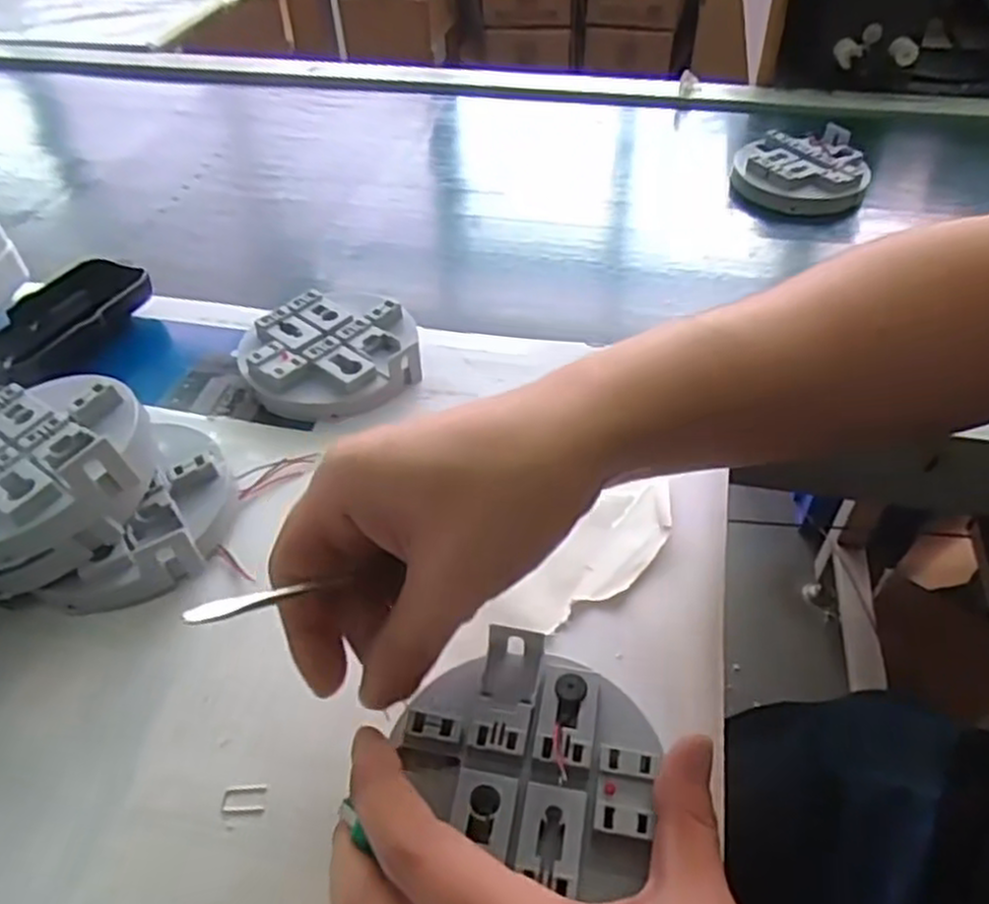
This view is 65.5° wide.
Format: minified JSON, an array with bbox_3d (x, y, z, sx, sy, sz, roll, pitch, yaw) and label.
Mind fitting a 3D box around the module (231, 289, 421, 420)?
[{"bbox_3d":[-0.095,-0.058,0.450,0.098,0.028,0.093,0,45,0],"label":"module"}]

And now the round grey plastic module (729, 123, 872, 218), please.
[{"bbox_3d":[0.245,-0.226,0.616,0.100,0.027,0.105,14,48,14],"label":"round grey plastic module"}]

